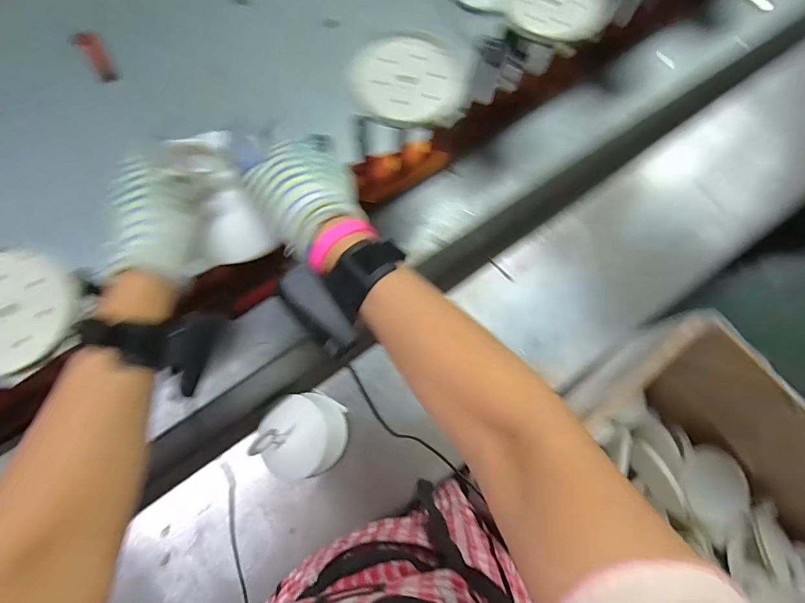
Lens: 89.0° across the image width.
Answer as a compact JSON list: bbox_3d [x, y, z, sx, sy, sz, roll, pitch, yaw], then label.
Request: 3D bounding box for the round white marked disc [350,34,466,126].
[{"bbox_3d":[0.007,-0.223,0.413,0.109,0.018,0.099,22,77,7],"label":"round white marked disc"}]

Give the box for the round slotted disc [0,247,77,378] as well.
[{"bbox_3d":[-0.334,0.009,0.345,0.105,0.023,0.107,0,75,1],"label":"round slotted disc"}]

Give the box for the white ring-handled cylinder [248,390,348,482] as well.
[{"bbox_3d":[-0.152,0.204,0.636,0.129,0.106,0.123,0,75,1],"label":"white ring-handled cylinder"}]

